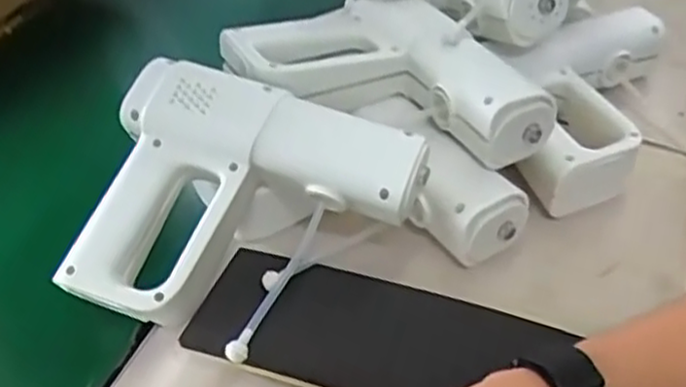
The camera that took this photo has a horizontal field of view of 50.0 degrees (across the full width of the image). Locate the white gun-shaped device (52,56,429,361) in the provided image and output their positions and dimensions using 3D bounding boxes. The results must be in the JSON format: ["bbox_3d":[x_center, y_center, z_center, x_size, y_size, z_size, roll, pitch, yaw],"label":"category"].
[{"bbox_3d":[-0.067,0.015,0.505,0.205,0.053,0.173,19,73,8],"label":"white gun-shaped device"}]

